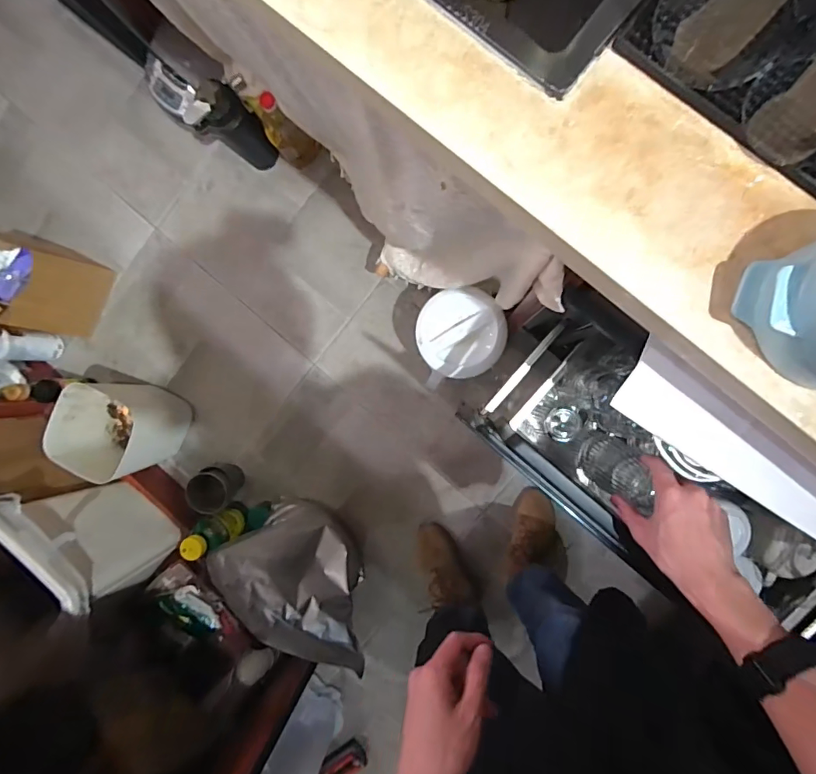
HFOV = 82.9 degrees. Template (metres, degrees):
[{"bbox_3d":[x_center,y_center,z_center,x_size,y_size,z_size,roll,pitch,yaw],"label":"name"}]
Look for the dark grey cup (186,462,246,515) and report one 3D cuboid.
[{"bbox_3d":[-0.480,0.251,1.152,0.102,0.101,0.112,-8,91,8],"label":"dark grey cup"}]

